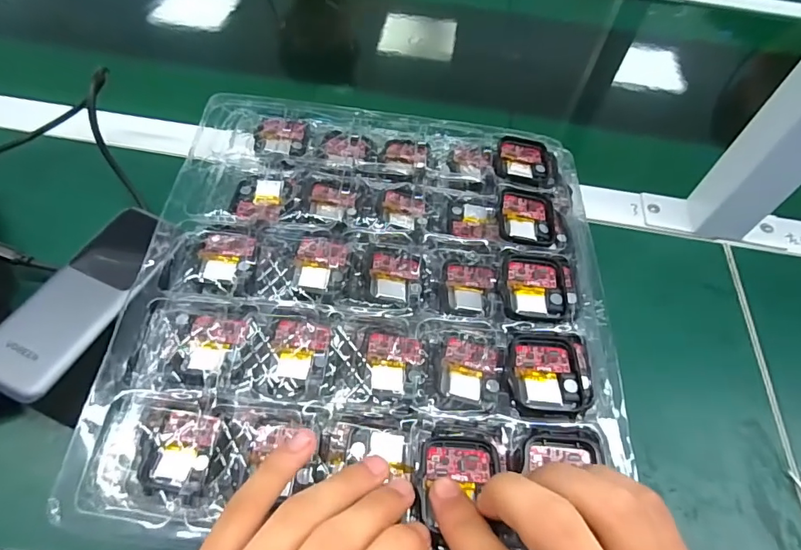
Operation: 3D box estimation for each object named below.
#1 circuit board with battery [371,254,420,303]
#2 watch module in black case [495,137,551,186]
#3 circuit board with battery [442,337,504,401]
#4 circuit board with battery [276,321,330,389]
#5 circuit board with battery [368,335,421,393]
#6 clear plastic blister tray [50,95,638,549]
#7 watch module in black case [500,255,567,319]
[{"bbox_3d":[-0.004,0.002,0.291,0.030,0.009,0.029,6,70,6],"label":"circuit board with battery"},{"bbox_3d":[0.089,-0.083,0.338,0.039,0.010,0.042,11,56,3],"label":"watch module in black case"},{"bbox_3d":[0.040,0.052,0.257,0.032,0.010,0.033,10,56,2],"label":"circuit board with battery"},{"bbox_3d":[-0.055,0.040,0.253,0.030,0.005,0.037,7,56,0],"label":"circuit board with battery"},{"bbox_3d":[-0.004,0.047,0.256,0.029,0.006,0.031,5,56,-1],"label":"circuit board with battery"},{"bbox_3d":[-0.012,0.003,0.285,0.273,0.022,0.274,4,57,-1],"label":"clear plastic blister tray"},{"bbox_3d":[0.080,0.007,0.279,0.038,0.005,0.040,2,65,-3],"label":"watch module in black case"}]

